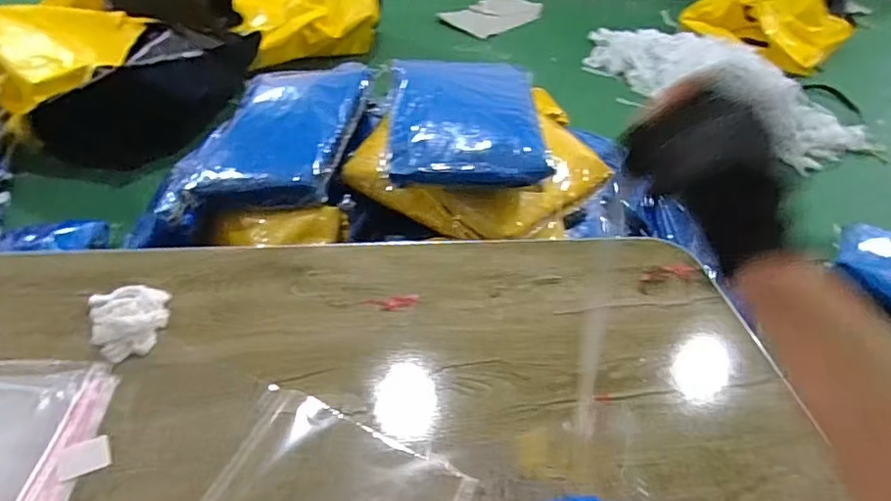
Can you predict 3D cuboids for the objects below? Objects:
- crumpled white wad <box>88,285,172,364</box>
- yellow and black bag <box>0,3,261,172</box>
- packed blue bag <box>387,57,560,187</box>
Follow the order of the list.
[{"bbox_3d":[-0.333,0.071,0.583,0.073,0.017,0.094,-10,42,-19],"label":"crumpled white wad"},{"bbox_3d":[-0.983,-0.467,1.604,0.797,0.305,0.422,-1,42,-9],"label":"yellow and black bag"},{"bbox_3d":[0.031,-0.207,0.866,0.236,0.045,0.266,-2,55,-4],"label":"packed blue bag"}]

